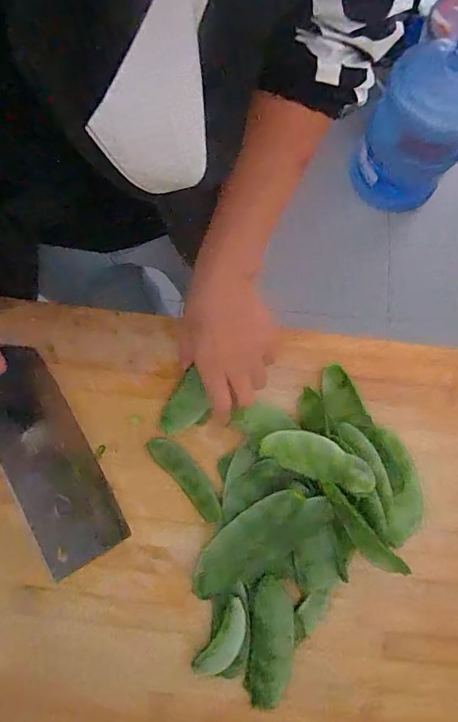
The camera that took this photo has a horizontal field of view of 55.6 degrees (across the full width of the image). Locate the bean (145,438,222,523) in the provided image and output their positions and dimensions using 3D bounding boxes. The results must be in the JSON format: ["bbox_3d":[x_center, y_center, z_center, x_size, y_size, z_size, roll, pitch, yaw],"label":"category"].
[{"bbox_3d":[-0.039,0.105,0.394,0.025,0.008,0.090,-42,80,-11],"label":"bean"}]

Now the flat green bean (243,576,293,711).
[{"bbox_3d":[0.034,0.229,0.355,0.035,0.019,0.095,4,75,-1],"label":"flat green bean"}]

